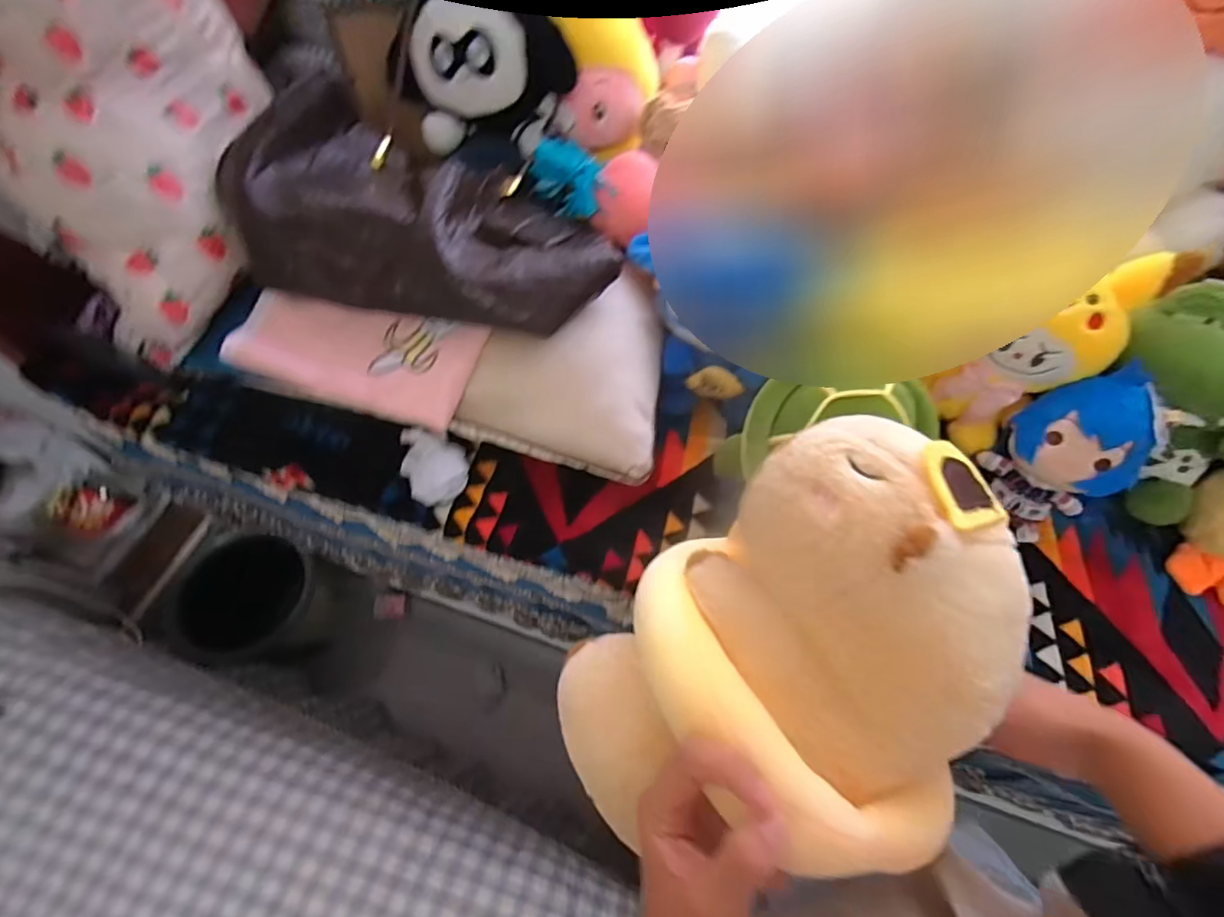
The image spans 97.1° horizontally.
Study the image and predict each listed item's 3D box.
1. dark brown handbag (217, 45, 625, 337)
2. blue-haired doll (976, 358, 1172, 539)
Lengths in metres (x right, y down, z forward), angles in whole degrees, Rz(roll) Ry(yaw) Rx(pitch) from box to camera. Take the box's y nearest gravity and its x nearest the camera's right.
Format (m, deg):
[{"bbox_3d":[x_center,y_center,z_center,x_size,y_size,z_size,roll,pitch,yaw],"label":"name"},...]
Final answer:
[{"bbox_3d":[-0.177,-0.259,0.544,0.364,0.115,0.215,11,62,5],"label":"dark brown handbag"},{"bbox_3d":[0.457,-0.010,0.538,0.115,0.139,0.107,-26,65,-14],"label":"blue-haired doll"}]

